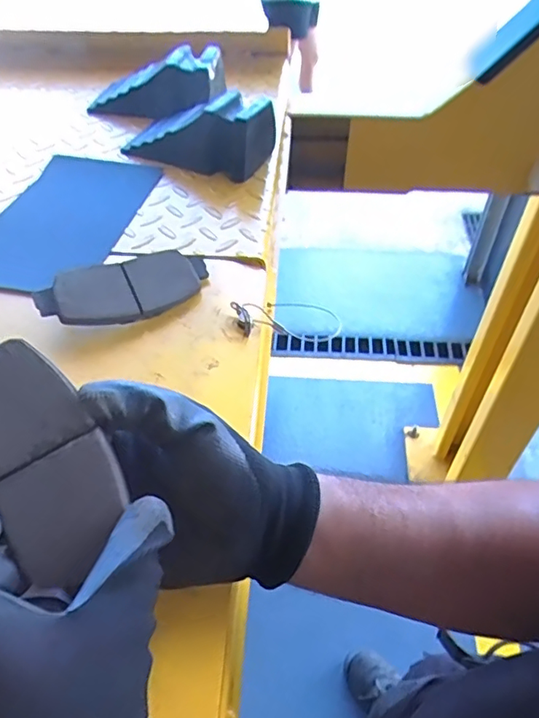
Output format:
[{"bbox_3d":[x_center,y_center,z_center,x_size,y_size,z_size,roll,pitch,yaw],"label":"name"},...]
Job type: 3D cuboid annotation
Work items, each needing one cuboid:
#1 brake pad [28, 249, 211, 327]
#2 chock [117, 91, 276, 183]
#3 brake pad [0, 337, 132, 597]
[{"bbox_3d":[-0.117,-0.057,0.452,0.137,0.014,0.056,-20,69,-28],"label":"brake pad"},{"bbox_3d":[-0.081,-0.253,0.626,0.172,0.082,0.069,3,46,21],"label":"chock"},{"bbox_3d":[-0.111,0.039,0.257,0.053,0.013,0.126,-26,78,-22],"label":"brake pad"}]

